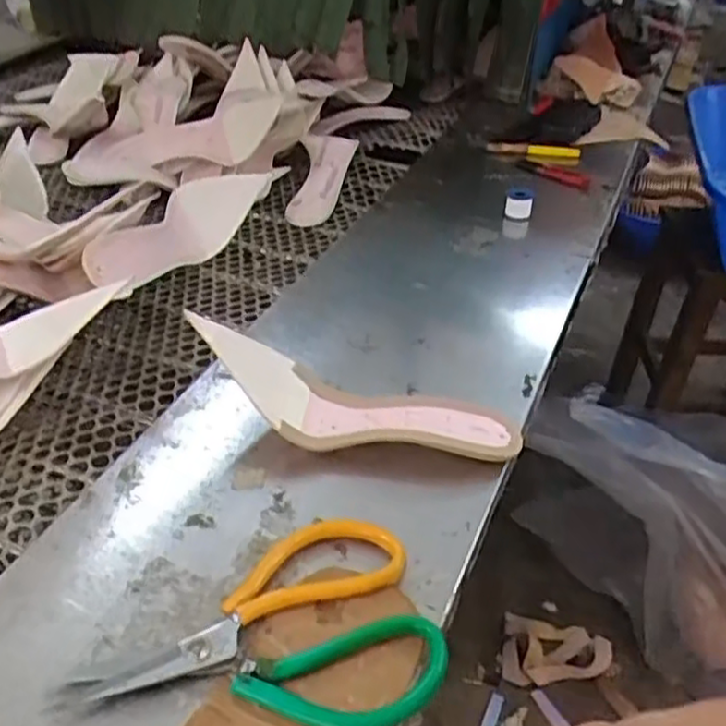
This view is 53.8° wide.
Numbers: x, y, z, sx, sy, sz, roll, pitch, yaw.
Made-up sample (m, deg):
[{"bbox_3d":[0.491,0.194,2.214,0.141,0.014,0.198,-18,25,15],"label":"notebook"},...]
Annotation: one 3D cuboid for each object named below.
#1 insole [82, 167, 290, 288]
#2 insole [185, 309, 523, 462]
[{"bbox_3d":[-0.161,-0.140,0.703,0.020,0.068,0.298,-4,24,30],"label":"insole"},{"bbox_3d":[-0.006,0.025,0.478,0.221,0.048,0.065,16,40,3],"label":"insole"}]

